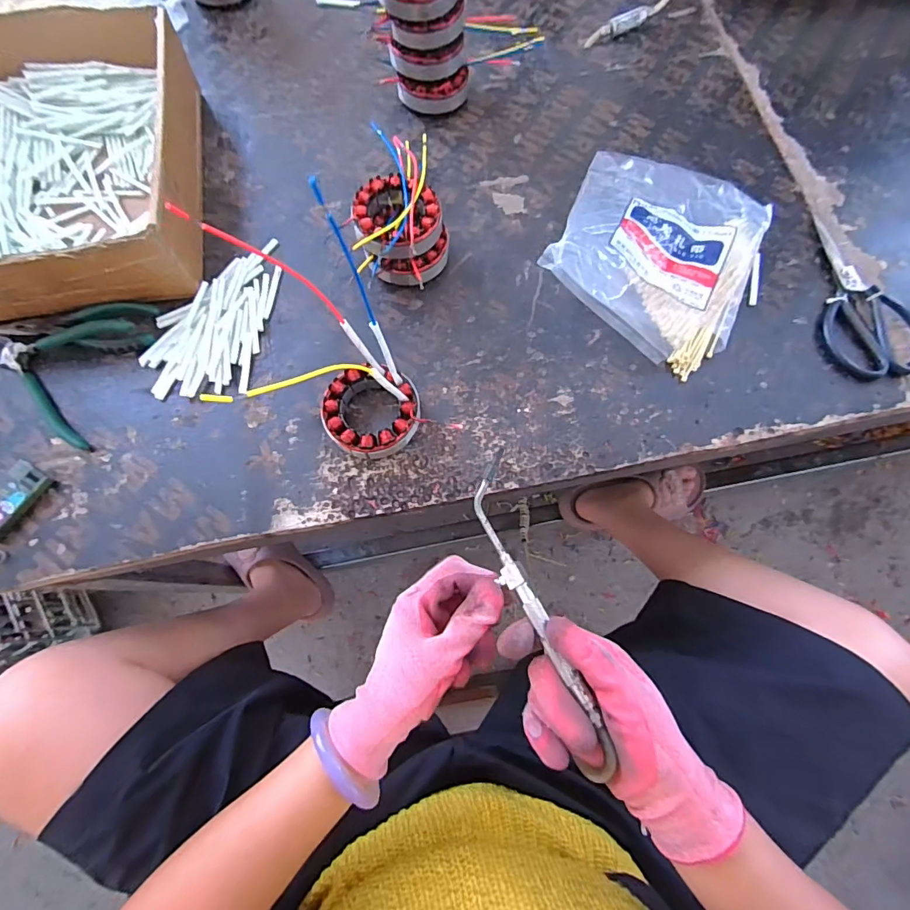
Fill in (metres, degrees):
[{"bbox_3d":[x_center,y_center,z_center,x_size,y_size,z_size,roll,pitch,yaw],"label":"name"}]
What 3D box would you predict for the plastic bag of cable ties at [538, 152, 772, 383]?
[{"bbox_3d":[0.216,-0.223,0.482,0.198,0.067,0.251,24,74,7],"label":"plastic bag of cable ties"}]

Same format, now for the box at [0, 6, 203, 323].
[{"bbox_3d":[-0.403,-0.310,0.492,0.245,0.096,0.340,-8,73,-3],"label":"box"}]

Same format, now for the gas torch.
[{"bbox_3d":[0.054,0.096,0.308,0.031,0.021,0.209,-20,71,-7],"label":"gas torch"}]

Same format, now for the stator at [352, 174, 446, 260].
[{"bbox_3d":[-0.061,-0.230,0.459,0.085,0.031,0.090,0,73,0],"label":"stator"}]

